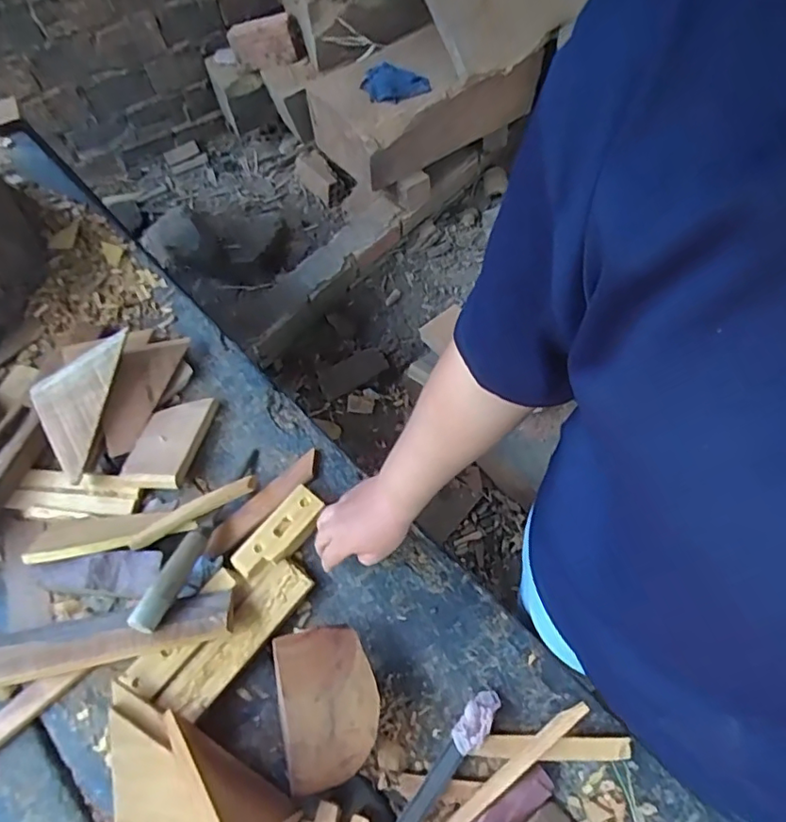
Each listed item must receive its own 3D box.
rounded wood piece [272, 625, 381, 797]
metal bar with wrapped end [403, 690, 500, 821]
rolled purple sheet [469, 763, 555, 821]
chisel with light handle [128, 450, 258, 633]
[{"bbox_3d":[-0.064,0.297,0.573,0.101,0.086,0.146,-11,63,-2],"label":"rounded wood piece"},{"bbox_3d":[0.009,0.406,0.536,0.029,0.033,0.308,33,69,18],"label":"metal bar with wrapped end"},{"bbox_3d":[0.101,0.390,0.541,0.123,0.026,0.031,-35,66,-14],"label":"rolled purple sheet"},{"bbox_3d":[-0.225,0.141,0.669,0.032,0.020,0.248,14,45,12],"label":"chisel with light handle"}]

